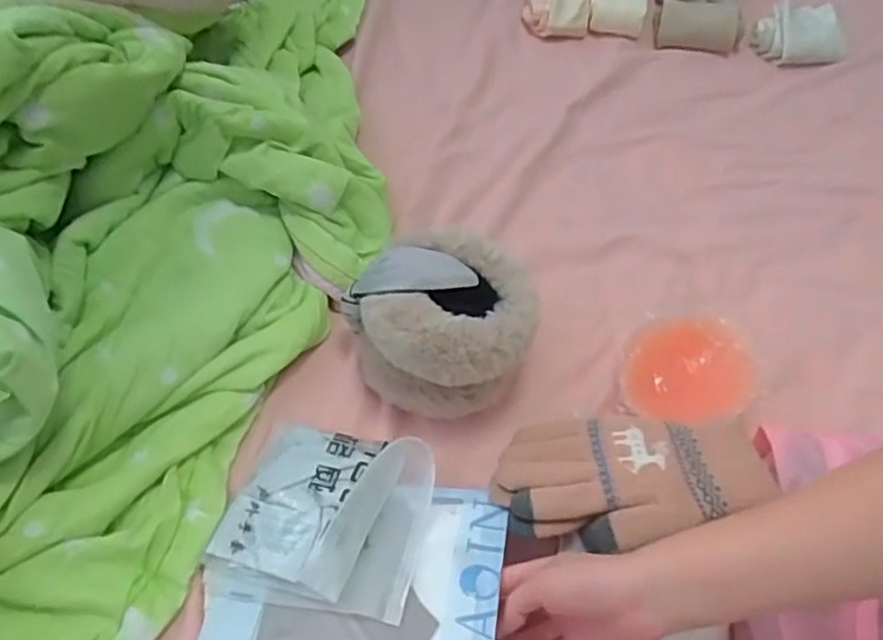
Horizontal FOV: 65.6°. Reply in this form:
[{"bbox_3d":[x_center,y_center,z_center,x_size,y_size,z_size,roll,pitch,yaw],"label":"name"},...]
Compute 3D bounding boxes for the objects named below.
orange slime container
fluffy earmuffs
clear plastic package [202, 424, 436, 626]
[{"bbox_3d":[0.218,0.044,0.602,0.114,0.026,0.116,12,59,2],"label":"orange slime container"},{"bbox_3d":[0.003,0.006,0.571,0.136,0.110,0.126,2,59,-3],"label":"fluffy earmuffs"},{"bbox_3d":[-0.089,0.142,0.511,0.151,0.045,0.135,10,59,1],"label":"clear plastic package"}]

